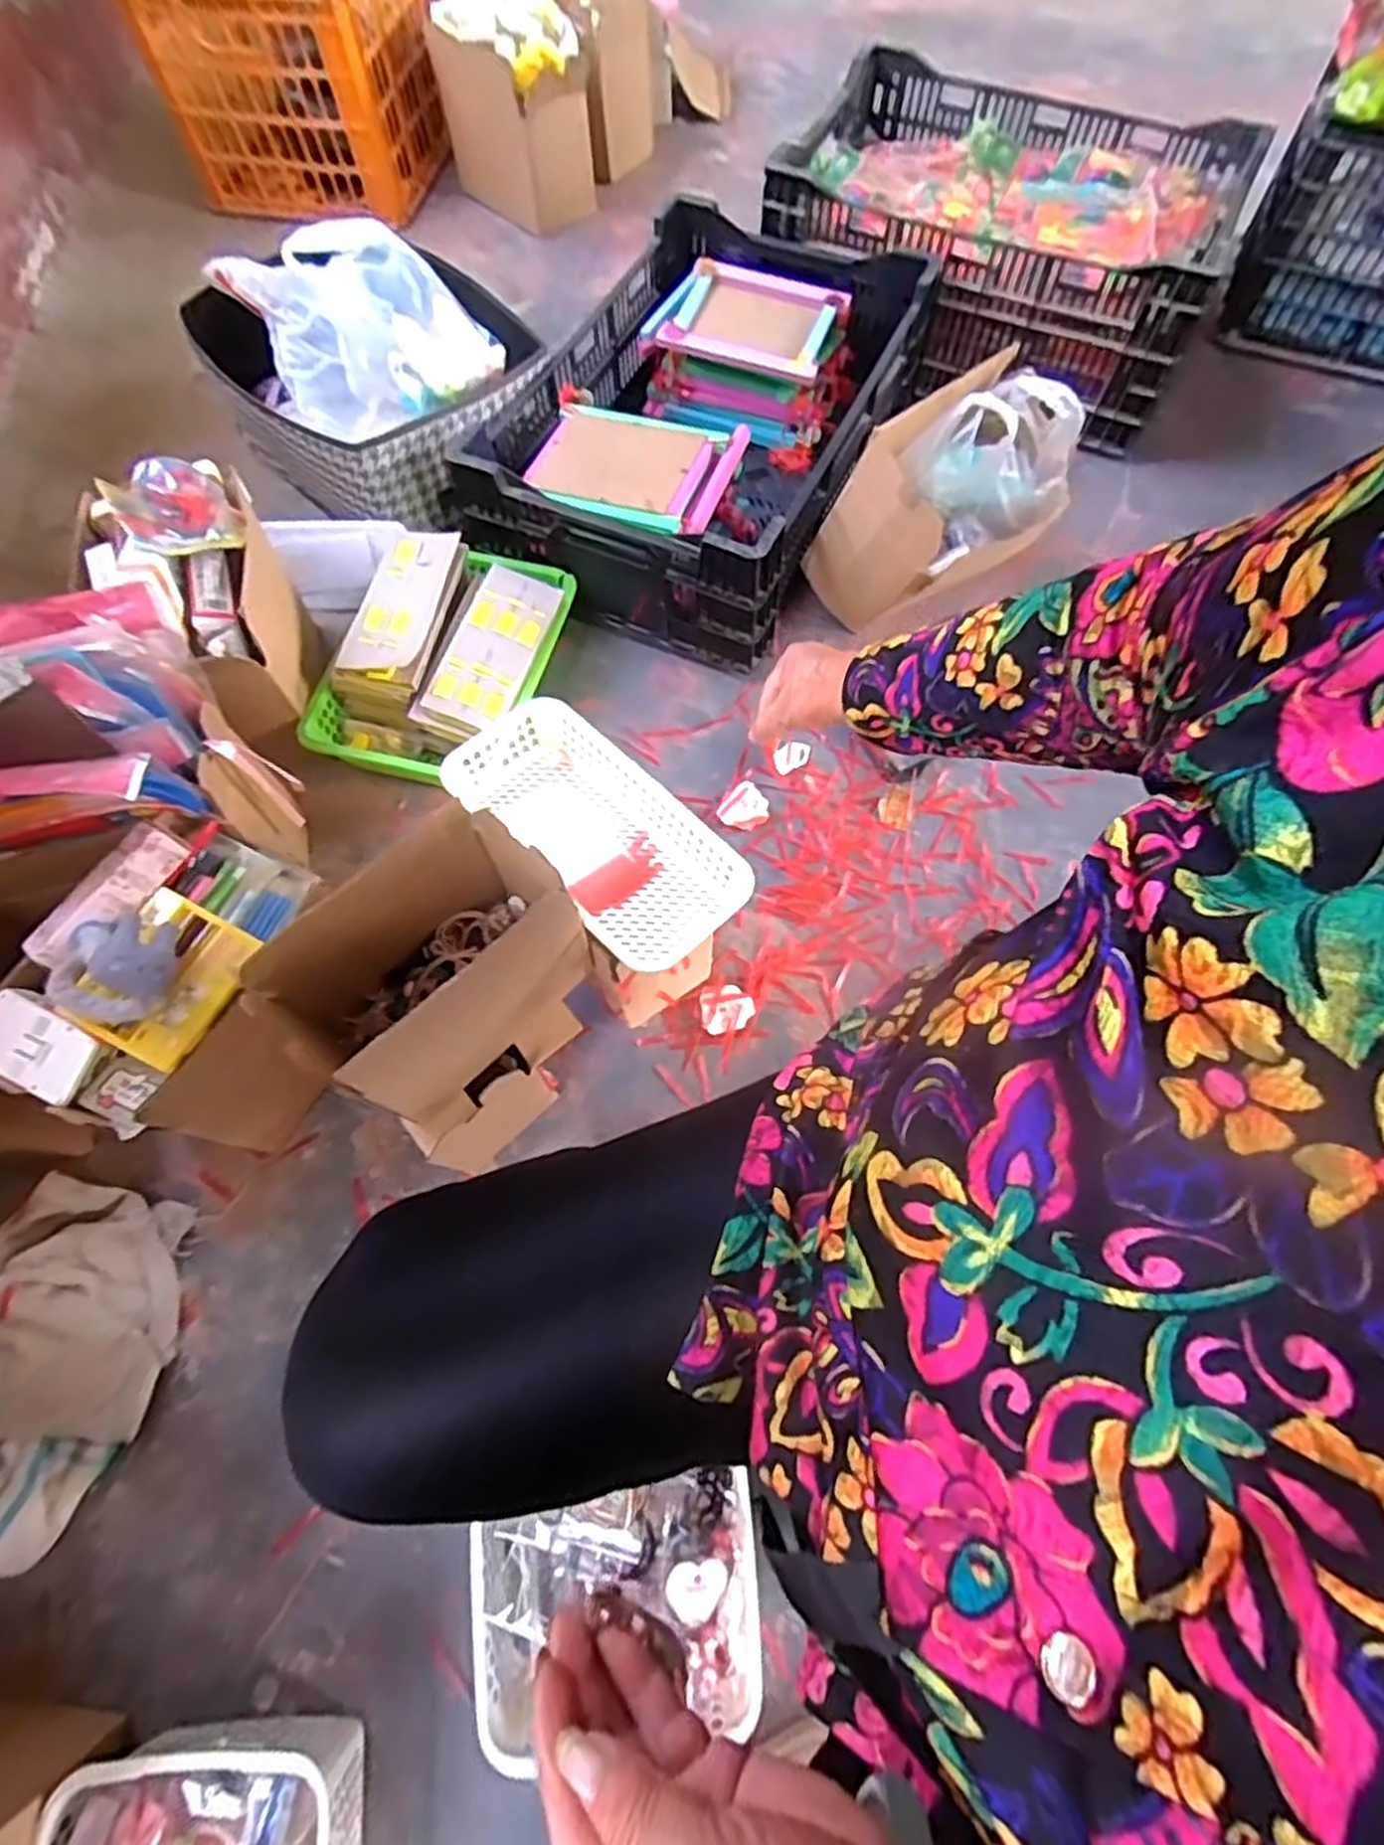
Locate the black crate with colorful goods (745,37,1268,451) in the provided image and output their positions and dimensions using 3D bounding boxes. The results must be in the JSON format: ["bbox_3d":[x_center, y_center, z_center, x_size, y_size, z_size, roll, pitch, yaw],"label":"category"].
[{"bbox_3d":[0.451,-1.018,1.158,0.603,0.199,0.462,21,69,9],"label":"black crate with colorful goods"}]

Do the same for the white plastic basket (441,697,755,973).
[{"bbox_3d":[-0.084,-0.078,0.673,0.126,0.057,0.264,-42,73,-15],"label":"white plastic basket"}]

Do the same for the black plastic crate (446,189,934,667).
[{"bbox_3d":[0.010,-0.685,1.052,0.446,0.173,0.626,23,69,10],"label":"black plastic crate"}]

